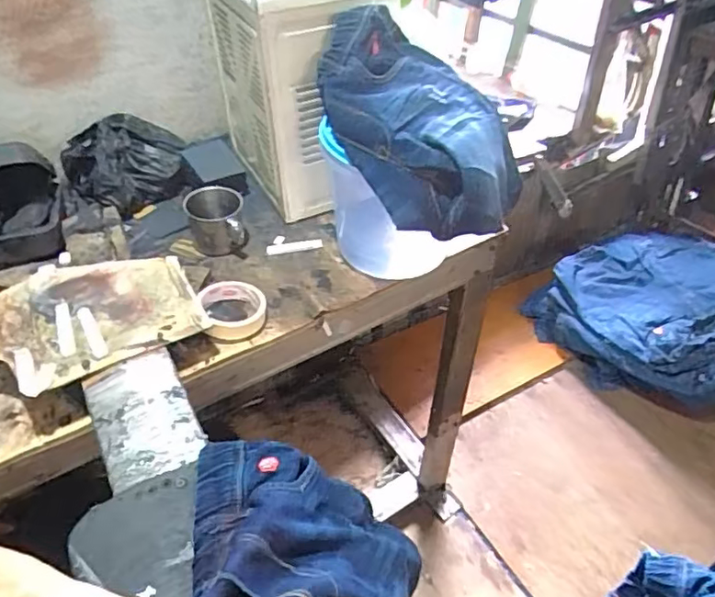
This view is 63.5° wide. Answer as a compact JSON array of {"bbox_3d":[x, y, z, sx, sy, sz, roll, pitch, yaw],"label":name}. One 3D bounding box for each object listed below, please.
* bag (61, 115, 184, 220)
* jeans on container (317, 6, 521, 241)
[{"bbox_3d":[-0.365,-0.221,0.935,0.187,0.104,0.111,-30,51,-26],"label":"bag"},{"bbox_3d":[0.073,-0.222,0.714,0.197,0.161,0.275,-19,47,-17],"label":"jeans on container"}]

